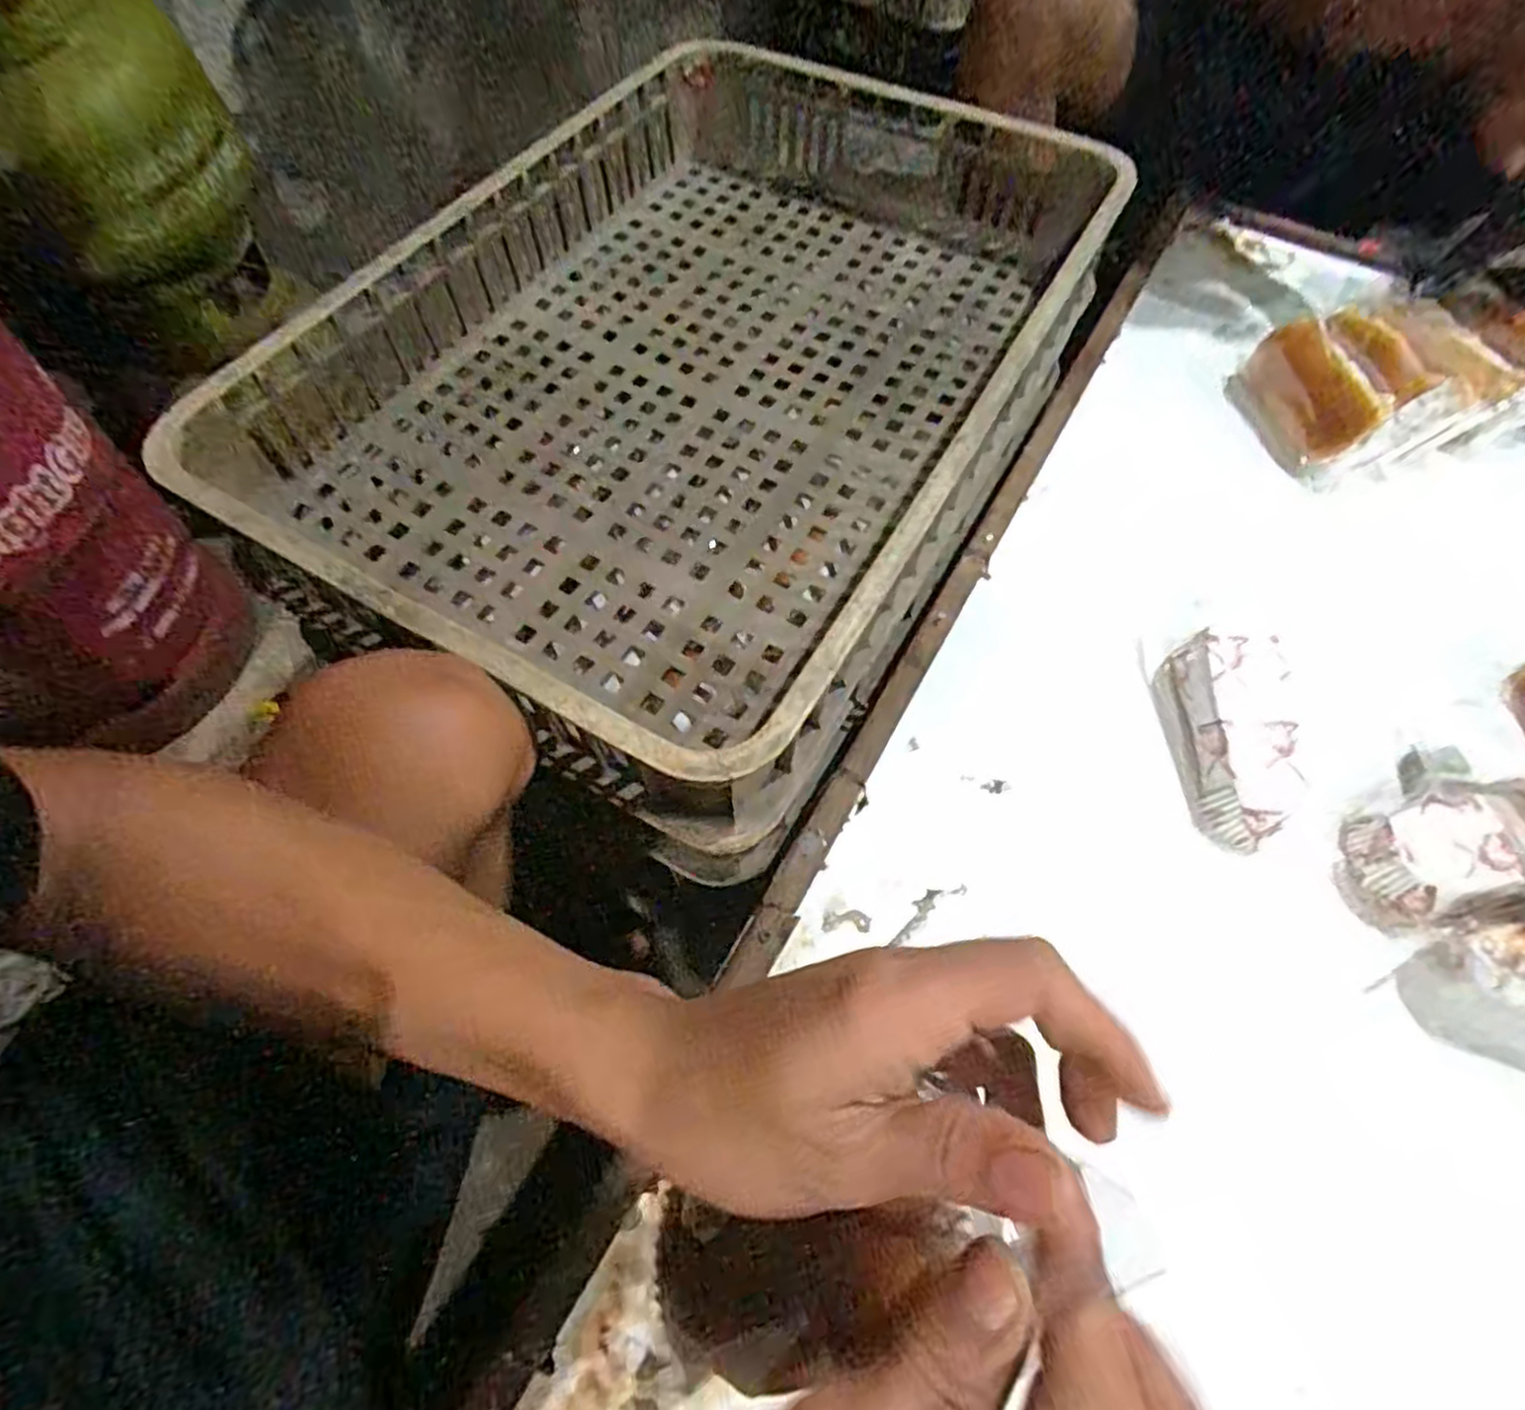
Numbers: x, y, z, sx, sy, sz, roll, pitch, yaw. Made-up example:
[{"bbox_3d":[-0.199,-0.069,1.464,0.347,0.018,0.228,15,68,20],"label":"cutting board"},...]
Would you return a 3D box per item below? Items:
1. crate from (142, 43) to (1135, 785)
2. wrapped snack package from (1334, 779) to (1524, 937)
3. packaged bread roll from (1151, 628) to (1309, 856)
[{"bbox_3d":[-0.037,-0.282,0.559,0.452,0.105,0.653,27,65,13],"label":"crate"},{"bbox_3d":[0.415,0.089,0.459,0.130,0.031,0.072,-16,64,-9],"label":"wrapped snack package"},{"bbox_3d":[0.305,0.020,0.492,0.064,0.045,0.133,0,62,-1],"label":"packaged bread roll"}]

